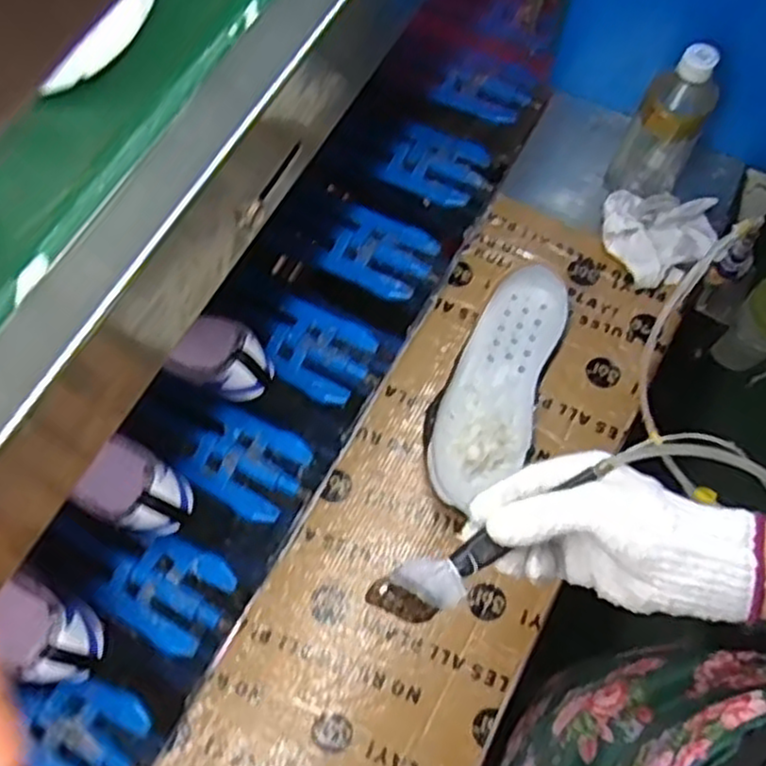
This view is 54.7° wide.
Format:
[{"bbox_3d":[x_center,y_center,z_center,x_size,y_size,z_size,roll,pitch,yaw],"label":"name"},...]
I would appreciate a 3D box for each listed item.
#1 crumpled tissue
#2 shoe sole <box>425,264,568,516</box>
[{"bbox_3d":[0.290,-0.161,0.775,0.116,0.047,0.099,-31,71,-13],"label":"crumpled tissue"},{"bbox_3d":[0.111,0.000,0.712,0.093,0.036,0.262,19,68,7],"label":"shoe sole"}]

